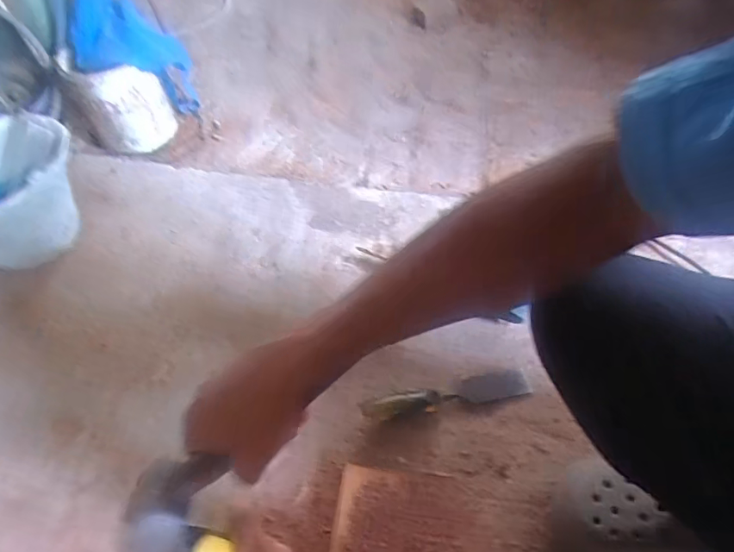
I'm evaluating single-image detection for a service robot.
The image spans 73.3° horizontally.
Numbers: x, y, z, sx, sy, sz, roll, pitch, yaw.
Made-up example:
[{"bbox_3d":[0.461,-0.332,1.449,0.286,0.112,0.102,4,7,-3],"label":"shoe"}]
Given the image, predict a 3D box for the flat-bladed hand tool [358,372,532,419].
[{"bbox_3d":[0.110,0.163,0.682,0.237,0.030,0.037,-11,54,-7],"label":"flat-bladed hand tool"}]

